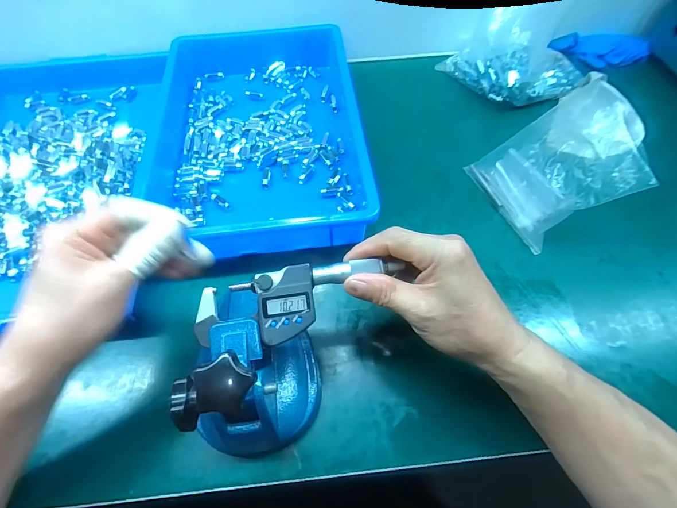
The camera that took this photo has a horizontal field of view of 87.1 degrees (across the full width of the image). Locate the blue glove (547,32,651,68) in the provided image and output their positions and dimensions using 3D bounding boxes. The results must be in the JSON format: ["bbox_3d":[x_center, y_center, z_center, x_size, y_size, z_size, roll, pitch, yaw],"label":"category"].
[{"bbox_3d":[0.417,-0.322,0.564,0.142,0.026,0.044,6,60,4],"label":"blue glove"}]

